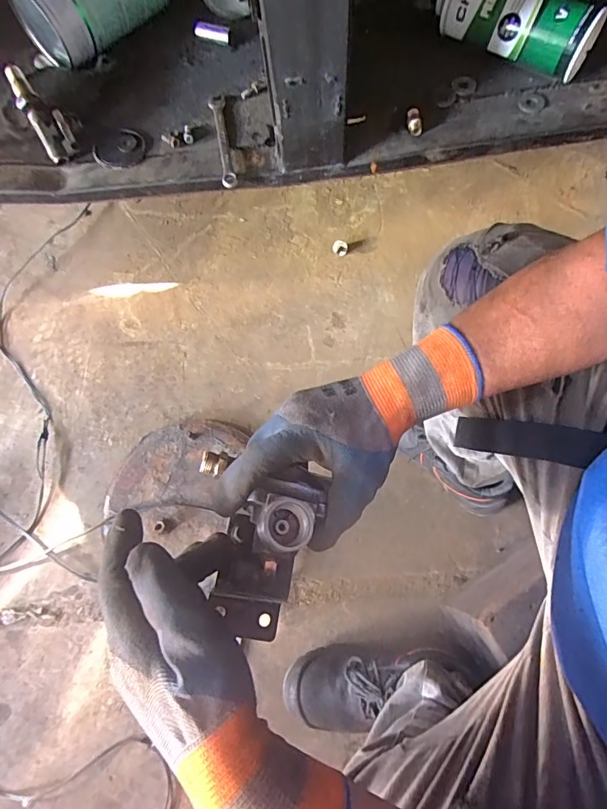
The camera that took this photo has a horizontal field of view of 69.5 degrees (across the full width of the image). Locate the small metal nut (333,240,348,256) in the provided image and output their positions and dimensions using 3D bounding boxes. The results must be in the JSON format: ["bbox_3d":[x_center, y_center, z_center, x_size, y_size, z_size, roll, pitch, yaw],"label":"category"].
[{"bbox_3d":[0.075,-0.320,0.892,0.029,0.018,0.031,-1,71,2],"label":"small metal nut"}]

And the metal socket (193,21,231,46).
[{"bbox_3d":[-0.113,-0.461,0.543,0.047,0.014,0.017,13,72,6],"label":"metal socket"}]

